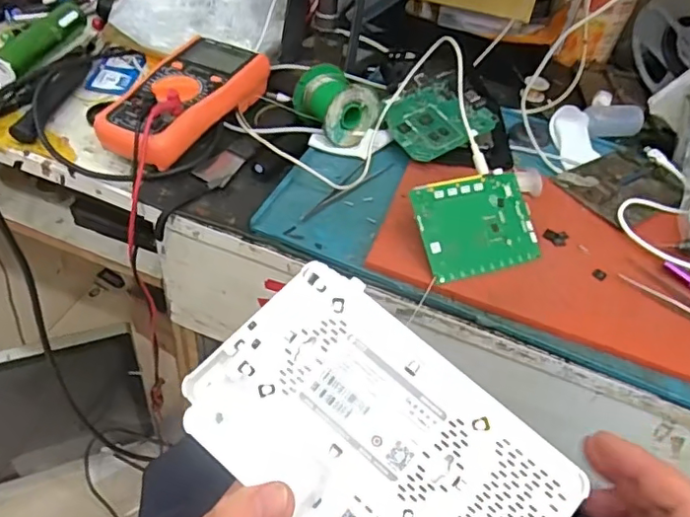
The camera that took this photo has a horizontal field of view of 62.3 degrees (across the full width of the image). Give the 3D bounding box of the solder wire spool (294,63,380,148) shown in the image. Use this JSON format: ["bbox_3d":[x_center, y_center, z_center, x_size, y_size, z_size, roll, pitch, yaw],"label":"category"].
[{"bbox_3d":[-0.008,-0.156,0.575,0.063,0.055,0.076,-21,54,-27],"label":"solder wire spool"}]

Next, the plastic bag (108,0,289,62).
[{"bbox_3d":[-0.166,-0.292,0.660,0.191,0.078,0.154,3,47,-7],"label":"plastic bag"}]

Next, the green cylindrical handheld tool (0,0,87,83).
[{"bbox_3d":[-0.338,-0.242,0.629,0.030,0.029,0.156,12,50,4],"label":"green cylindrical handheld tool"}]

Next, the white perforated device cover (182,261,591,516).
[{"bbox_3d":[0.013,0.087,0.268,0.167,0.012,0.104,40,82,13],"label":"white perforated device cover"}]

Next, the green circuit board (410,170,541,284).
[{"bbox_3d":[0.114,-0.030,0.488,0.113,0.006,0.081,-15,84,-24],"label":"green circuit board"}]

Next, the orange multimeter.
[{"bbox_3d":[-0.157,-0.155,0.558,0.091,0.052,0.192,22,48,10],"label":"orange multimeter"}]

